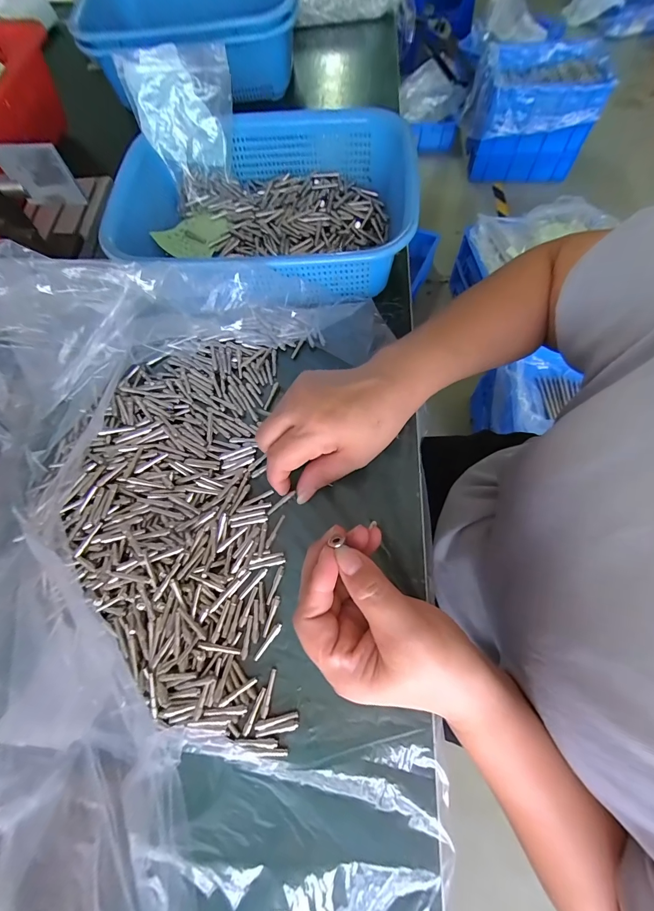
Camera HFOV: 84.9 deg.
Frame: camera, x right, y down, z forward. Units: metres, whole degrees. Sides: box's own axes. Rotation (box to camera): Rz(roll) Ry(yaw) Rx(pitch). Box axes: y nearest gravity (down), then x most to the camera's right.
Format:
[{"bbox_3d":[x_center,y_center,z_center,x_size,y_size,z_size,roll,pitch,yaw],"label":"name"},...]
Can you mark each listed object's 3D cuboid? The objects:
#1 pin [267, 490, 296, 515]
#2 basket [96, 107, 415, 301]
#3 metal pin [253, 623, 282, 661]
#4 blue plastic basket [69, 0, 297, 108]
[{"bbox_3d":[-0.038,0.039,0.294,0.028,0.004,0.004,-39,73,-14],"label":"pin"},{"bbox_3d":[-0.062,-0.253,0.369,0.297,0.074,0.195,2,68,3],"label":"basket"},{"bbox_3d":[-0.043,0.136,0.260,0.005,0.005,0.029,36,76,14],"label":"metal pin"},{"bbox_3d":[-0.180,-0.598,0.499,0.269,0.077,0.189,2,71,3],"label":"blue plastic basket"}]

